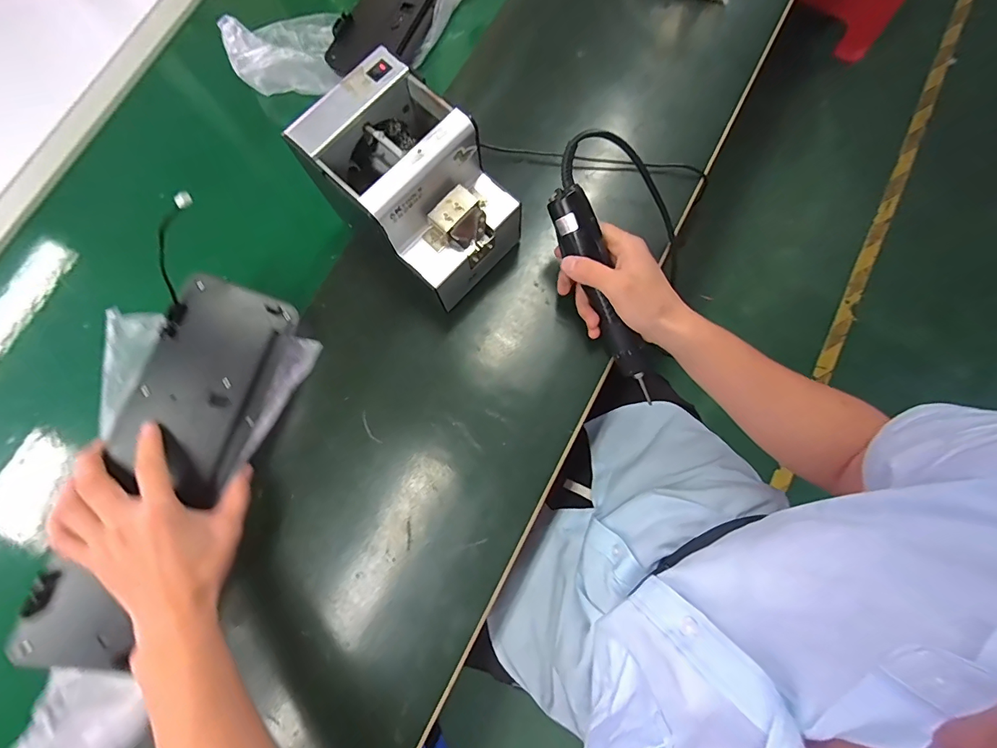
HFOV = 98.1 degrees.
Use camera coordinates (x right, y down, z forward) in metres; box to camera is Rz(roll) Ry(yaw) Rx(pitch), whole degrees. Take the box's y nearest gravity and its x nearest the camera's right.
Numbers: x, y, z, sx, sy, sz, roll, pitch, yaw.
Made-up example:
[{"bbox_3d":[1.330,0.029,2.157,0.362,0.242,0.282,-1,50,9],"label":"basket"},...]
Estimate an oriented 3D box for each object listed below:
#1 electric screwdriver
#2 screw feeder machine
[{"bbox_3d":[0.114,-0.076,0.446,0.036,0.027,0.233,-29,103,-5],"label":"electric screwdriver"},{"bbox_3d":[-0.083,-0.184,0.452,0.175,0.152,0.122,42,82,9],"label":"screw feeder machine"}]

